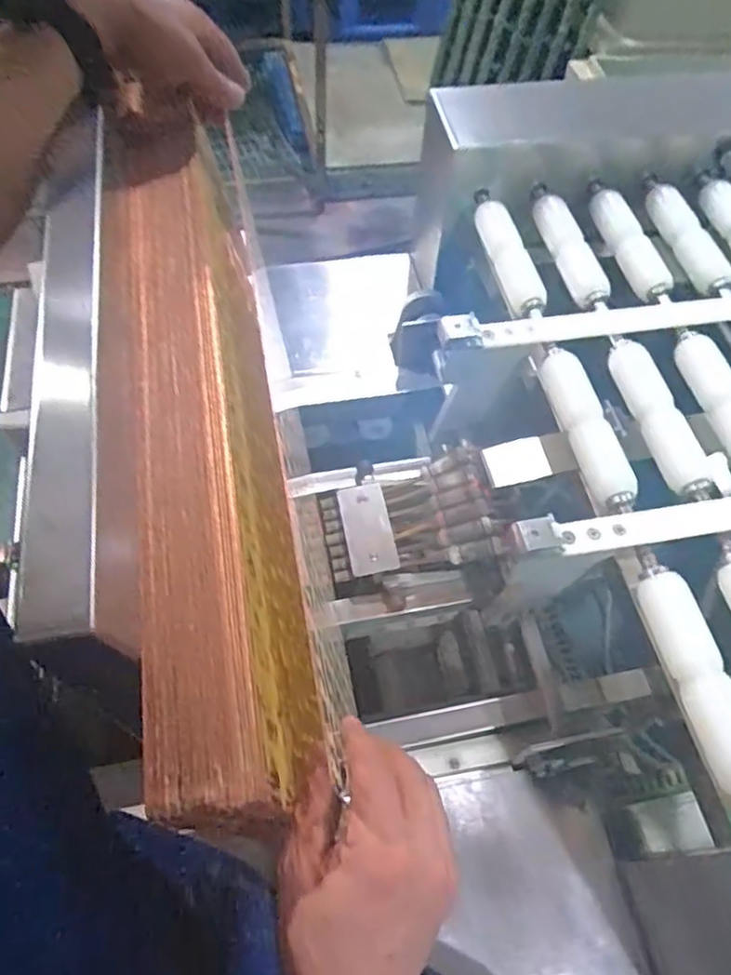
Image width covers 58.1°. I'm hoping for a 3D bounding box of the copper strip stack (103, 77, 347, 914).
[{"bbox_3d":[-0.101,-0.049,0.420,0.096,0.052,0.481,-8,62,-10],"label":"copper strip stack"}]

